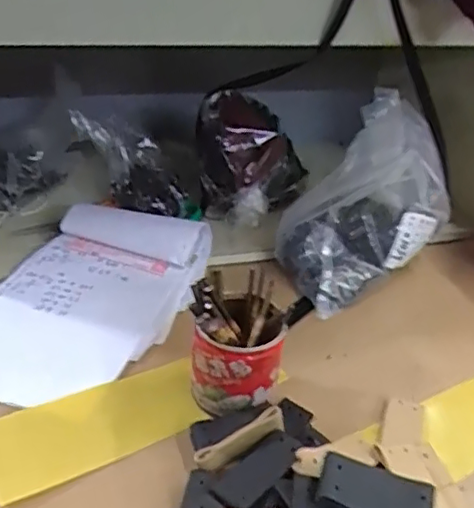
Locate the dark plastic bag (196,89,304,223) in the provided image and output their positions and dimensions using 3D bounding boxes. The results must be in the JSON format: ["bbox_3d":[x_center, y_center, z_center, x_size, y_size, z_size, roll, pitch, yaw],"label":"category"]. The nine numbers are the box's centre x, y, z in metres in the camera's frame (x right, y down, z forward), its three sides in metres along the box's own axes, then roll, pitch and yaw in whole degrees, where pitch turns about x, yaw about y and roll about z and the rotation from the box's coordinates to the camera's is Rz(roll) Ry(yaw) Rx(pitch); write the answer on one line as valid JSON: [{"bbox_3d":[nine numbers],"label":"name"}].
[{"bbox_3d":[0.016,-0.111,0.657,0.122,0.093,0.095,5,32,-2],"label":"dark plastic bag"}]

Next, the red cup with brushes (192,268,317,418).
[{"bbox_3d":[0.002,0.064,0.444,0.069,0.077,0.074,5,32,-3],"label":"red cup with brushes"}]

